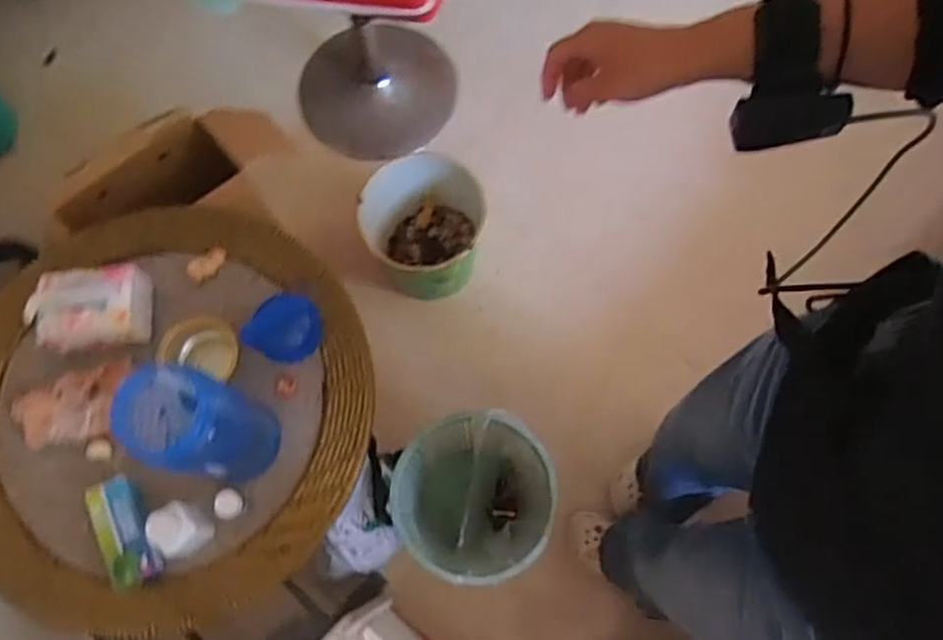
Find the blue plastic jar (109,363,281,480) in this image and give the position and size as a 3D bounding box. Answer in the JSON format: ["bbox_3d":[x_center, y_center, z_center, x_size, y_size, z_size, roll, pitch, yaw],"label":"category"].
[{"bbox_3d":[-0.292,0.119,0.780,0.083,0.236,0.100,25,75,8],"label":"blue plastic jar"}]

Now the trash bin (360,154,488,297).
[{"bbox_3d":[-0.098,-0.159,1.483,0.232,0.329,0.241,4,73,2],"label":"trash bin"}]

